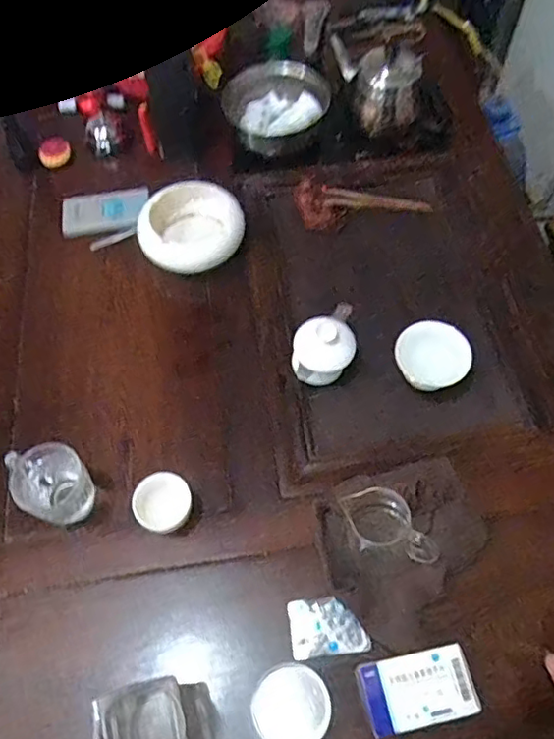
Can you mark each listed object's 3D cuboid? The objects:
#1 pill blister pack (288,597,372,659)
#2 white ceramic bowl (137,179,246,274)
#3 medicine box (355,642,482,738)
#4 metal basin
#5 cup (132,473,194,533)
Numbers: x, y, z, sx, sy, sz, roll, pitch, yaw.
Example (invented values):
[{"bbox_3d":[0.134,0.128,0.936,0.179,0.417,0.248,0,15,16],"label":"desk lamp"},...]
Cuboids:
[{"bbox_3d":[0.054,0.274,0.631,0.081,0.010,0.057,-7,63,0],"label":"pill blister pack"},{"bbox_3d":[-0.124,-0.207,0.875,0.157,0.061,0.132,-25,63,-12],"label":"white ceramic bowl"},{"bbox_3d":[0.142,0.325,0.601,0.109,0.029,0.065,-12,61,-5],"label":"medicine box"},{"bbox_3d":[0.000,-0.424,0.977,0.171,0.091,0.129,-16,62,-7],"label":"metal basin"},{"bbox_3d":[-0.129,0.155,0.677,0.063,0.049,0.059,-1,61,1],"label":"cup"}]

